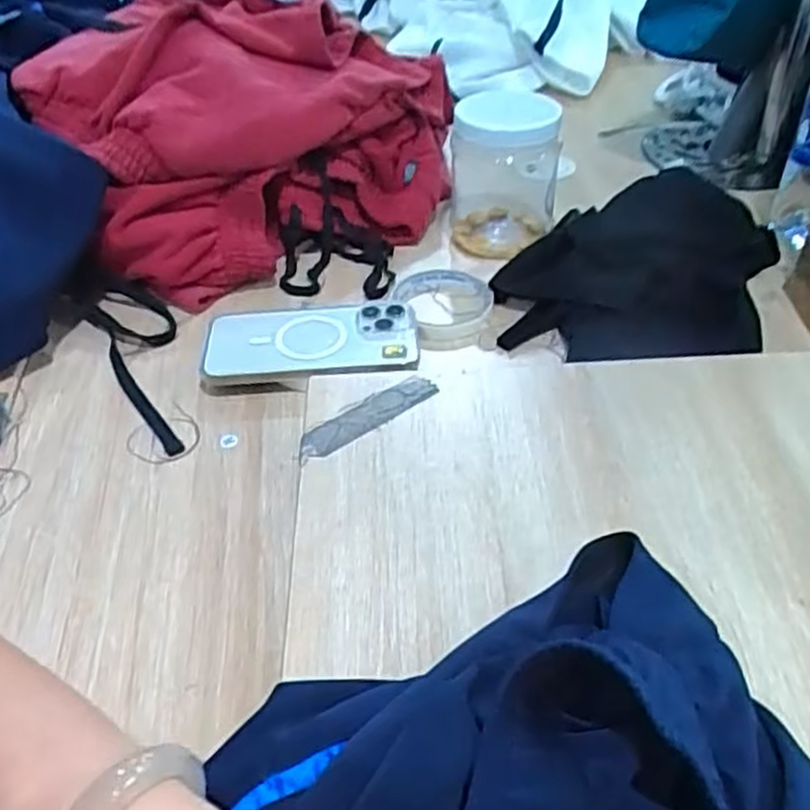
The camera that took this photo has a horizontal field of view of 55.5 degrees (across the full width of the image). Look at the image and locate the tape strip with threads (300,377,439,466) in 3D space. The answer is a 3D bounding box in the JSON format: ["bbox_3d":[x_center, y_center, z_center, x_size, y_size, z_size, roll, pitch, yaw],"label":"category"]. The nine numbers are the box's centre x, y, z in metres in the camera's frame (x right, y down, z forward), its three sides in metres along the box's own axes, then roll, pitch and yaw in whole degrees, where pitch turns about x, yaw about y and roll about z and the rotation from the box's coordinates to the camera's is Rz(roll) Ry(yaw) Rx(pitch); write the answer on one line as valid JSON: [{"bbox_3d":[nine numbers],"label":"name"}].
[{"bbox_3d":[-0.025,0.007,0.495,0.102,0.004,0.024,-29,48,-25],"label":"tape strip with threads"}]

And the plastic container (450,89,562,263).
[{"bbox_3d":[0.090,-0.211,0.698,0.093,0.126,0.097,0,42,4],"label":"plastic container"}]

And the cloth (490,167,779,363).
[{"bbox_3d":[0.189,-0.118,0.630,0.214,0.069,0.181,13,45,17],"label":"cloth"}]

